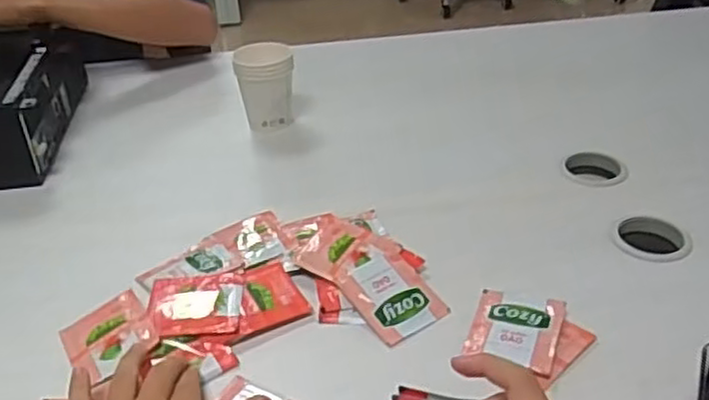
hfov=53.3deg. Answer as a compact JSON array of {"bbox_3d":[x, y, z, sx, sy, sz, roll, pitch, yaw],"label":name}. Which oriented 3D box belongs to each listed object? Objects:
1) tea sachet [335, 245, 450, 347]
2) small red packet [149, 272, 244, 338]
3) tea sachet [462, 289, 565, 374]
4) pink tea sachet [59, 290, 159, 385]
[{"bbox_3d":[0.028,0.072,0.573,0.063,0.008,0.088,-25,55,-27],"label":"tea sachet"},{"bbox_3d":[-0.126,0.083,0.564,0.073,0.012,0.065,-7,34,-7],"label":"small red packet"},{"bbox_3d":[0.124,0.097,0.538,0.065,0.007,0.078,7,34,22],"label":"tea sachet"},{"bbox_3d":[-0.190,0.104,0.547,0.063,0.006,0.072,-31,40,-20],"label":"pink tea sachet"}]

